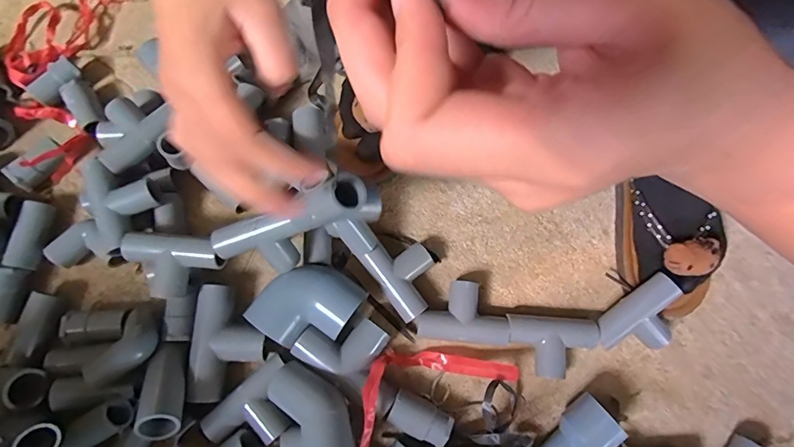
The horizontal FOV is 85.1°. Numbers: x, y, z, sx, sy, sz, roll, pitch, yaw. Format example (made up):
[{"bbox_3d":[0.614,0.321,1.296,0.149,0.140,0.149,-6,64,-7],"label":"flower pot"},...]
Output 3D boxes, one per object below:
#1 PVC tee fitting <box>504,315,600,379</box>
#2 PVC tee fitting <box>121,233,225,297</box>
[{"bbox_3d":[0.149,0.120,0.421,0.085,0.031,0.055,6,74,-1],"label":"PVC tee fitting"},{"bbox_3d":[-0.204,0.039,0.393,0.090,0.035,0.055,7,75,1],"label":"PVC tee fitting"}]

